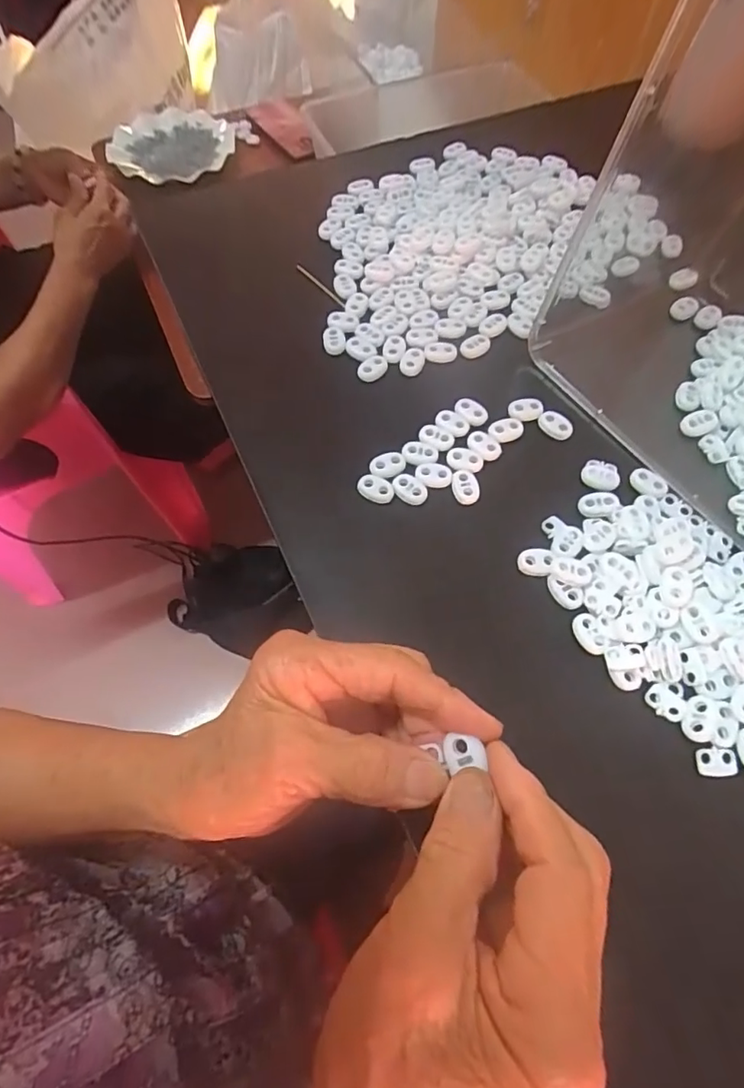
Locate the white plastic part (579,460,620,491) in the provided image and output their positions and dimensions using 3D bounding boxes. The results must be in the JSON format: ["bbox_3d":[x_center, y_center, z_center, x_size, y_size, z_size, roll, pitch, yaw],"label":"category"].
[{"bbox_3d":[0.139,-0.042,0.329,0.022,0.005,0.016,14,65,7],"label":"white plastic part"}]

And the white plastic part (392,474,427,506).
[{"bbox_3d":[0.023,-0.033,0.324,0.021,0.007,0.015,41,71,18],"label":"white plastic part"}]

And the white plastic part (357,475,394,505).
[{"bbox_3d":[0.002,-0.033,0.324,0.022,0.007,0.015,14,65,7],"label":"white plastic part"}]

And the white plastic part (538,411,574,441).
[{"bbox_3d":[0.117,-0.076,0.345,0.022,0.010,0.011,39,71,18],"label":"white plastic part"}]

